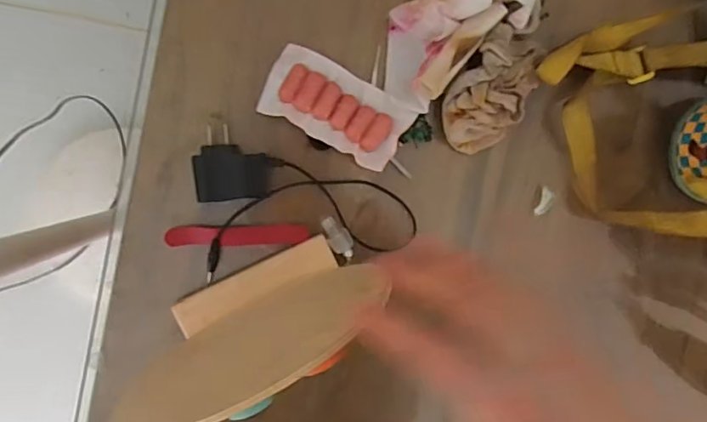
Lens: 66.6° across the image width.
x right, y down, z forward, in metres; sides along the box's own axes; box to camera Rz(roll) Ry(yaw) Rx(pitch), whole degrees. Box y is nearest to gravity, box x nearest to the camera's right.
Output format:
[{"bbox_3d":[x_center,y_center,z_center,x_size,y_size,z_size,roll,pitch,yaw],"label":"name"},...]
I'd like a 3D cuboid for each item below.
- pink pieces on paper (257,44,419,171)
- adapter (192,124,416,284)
[{"bbox_3d":[-0.014,-0.085,0.446,0.116,0.026,0.061,27,92,-9],"label":"pink pieces on paper"},{"bbox_3d":[-0.036,-0.012,0.444,0.176,0.027,0.115,-4,96,-6],"label":"adapter"}]

